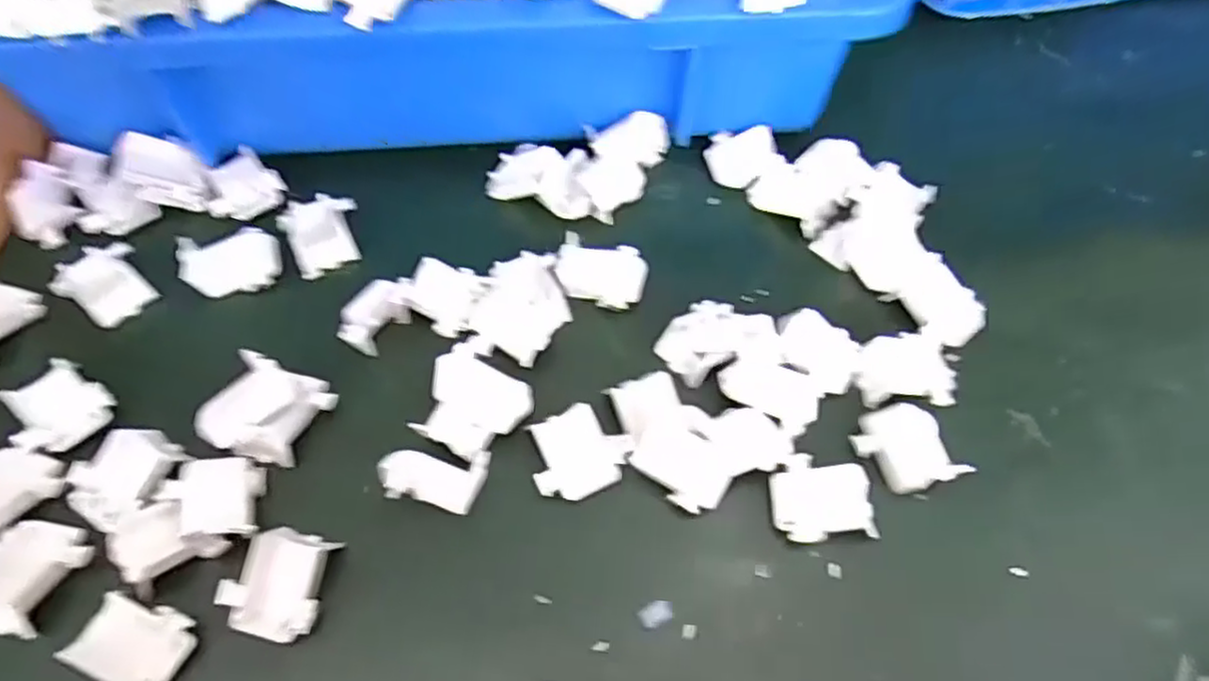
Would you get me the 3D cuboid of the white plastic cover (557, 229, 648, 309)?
[{"bbox_3d":[-0.001,-0.029,0.298,0.035,0.012,0.030,8,59,3],"label":"white plastic cover"}]

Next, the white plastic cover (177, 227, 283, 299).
[{"bbox_3d":[-0.152,-0.033,0.298,0.036,0.015,0.029,-25,63,-16],"label":"white plastic cover"}]

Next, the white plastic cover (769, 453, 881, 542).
[{"bbox_3d":[0.075,0.055,0.252,0.035,0.008,0.029,0,58,-2],"label":"white plastic cover"}]

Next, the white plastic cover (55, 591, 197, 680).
[{"bbox_3d":[-0.142,0.093,0.219,0.028,0.013,0.029,23,60,12],"label":"white plastic cover"}]

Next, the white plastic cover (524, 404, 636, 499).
[{"bbox_3d":[-0.009,0.039,0.256,0.035,0.004,0.030,-25,81,-14],"label":"white plastic cover"}]

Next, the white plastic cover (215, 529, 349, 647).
[{"bbox_3d":[-0.104,0.077,0.233,0.030,0.013,0.032,10,59,4],"label":"white plastic cover"}]

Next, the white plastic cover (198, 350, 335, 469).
[{"bbox_3d":[-0.122,0.025,0.263,0.036,0.018,0.034,18,60,9],"label":"white plastic cover"}]

